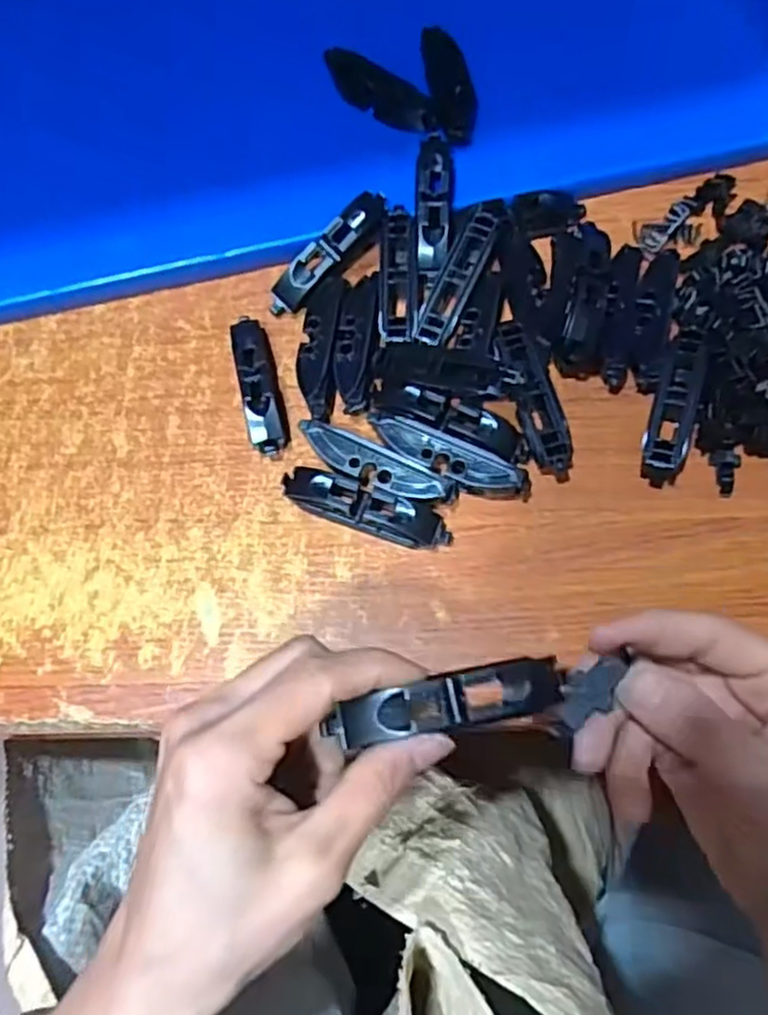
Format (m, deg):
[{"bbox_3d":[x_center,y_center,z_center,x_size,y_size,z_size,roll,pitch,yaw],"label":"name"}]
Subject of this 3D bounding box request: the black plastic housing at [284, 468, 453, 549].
[{"bbox_3d":[-0.008,0.002,0.345,0.079,0.018,0.020,20,71,9],"label":"black plastic housing"}]

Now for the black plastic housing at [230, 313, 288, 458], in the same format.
[{"bbox_3d":[-0.063,-0.065,0.374,0.018,0.018,0.081,-13,69,-2],"label":"black plastic housing"}]

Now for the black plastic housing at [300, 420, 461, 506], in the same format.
[{"bbox_3d":[-0.004,-0.017,0.352,0.078,0.016,0.020,23,72,10],"label":"black plastic housing"}]

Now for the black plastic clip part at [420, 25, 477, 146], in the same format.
[{"bbox_3d":[0.038,-0.234,0.413,0.024,0.018,0.079,-6,69,0],"label":"black plastic clip part"}]

